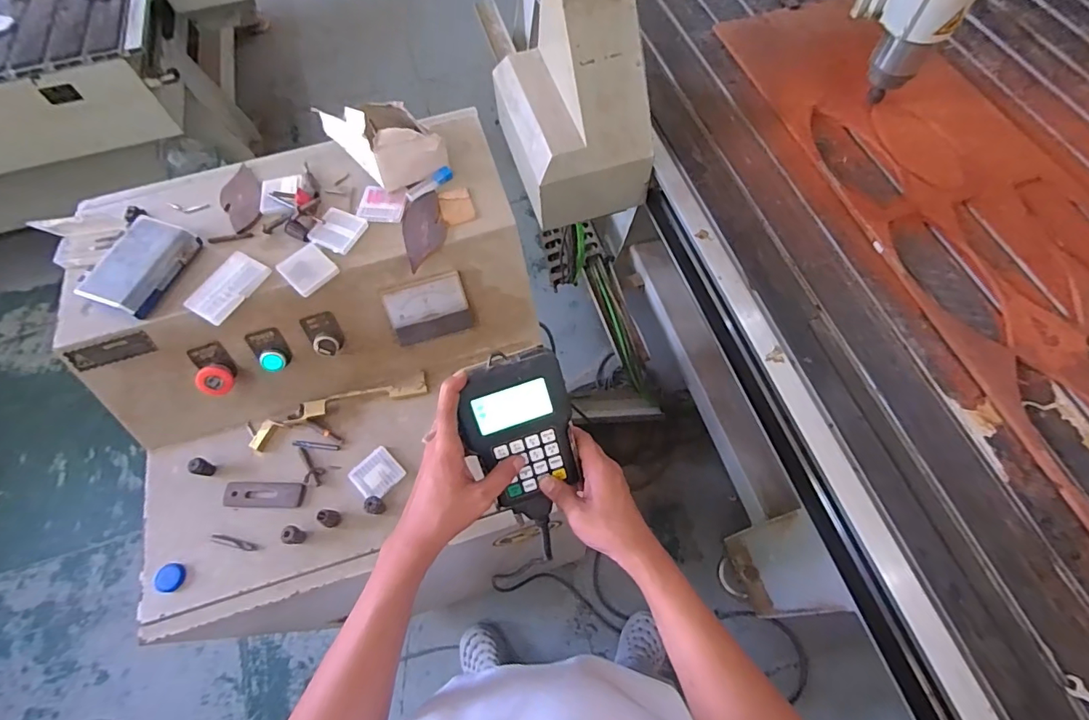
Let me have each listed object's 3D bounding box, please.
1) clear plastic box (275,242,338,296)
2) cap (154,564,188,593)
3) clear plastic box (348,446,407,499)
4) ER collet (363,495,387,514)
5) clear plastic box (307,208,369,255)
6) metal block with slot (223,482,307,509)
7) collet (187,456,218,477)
[{"bbox_3d":[-0.281,-0.108,0.588,0.056,0.011,0.052,41,72,20],"label":"clear plastic box"},{"bbox_3d":[-0.441,0.257,0.585,0.030,0.010,0.031,-1,64,3],"label":"cap"},{"bbox_3d":[-0.211,0.144,0.626,0.050,0.011,0.055,41,73,20],"label":"clear plastic box"},{"bbox_3d":[-0.204,0.176,0.598,0.018,0.030,0.019,-1,64,3],"label":"ER collet"},{"bbox_3d":[-0.253,-0.158,0.609,0.057,0.010,0.053,21,67,13],"label":"clear plastic box"},{"bbox_3d":[-0.349,0.169,0.625,0.100,0.017,0.034,0,64,3],"label":"metal block with slot"},{"bbox_3d":[-0.437,0.136,0.633,0.021,0.028,0.020,-1,64,3],"label":"collet"}]

